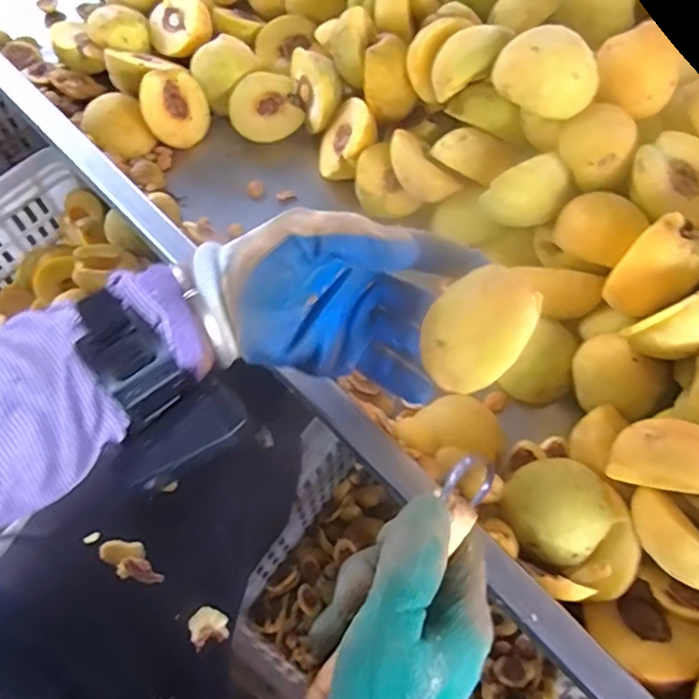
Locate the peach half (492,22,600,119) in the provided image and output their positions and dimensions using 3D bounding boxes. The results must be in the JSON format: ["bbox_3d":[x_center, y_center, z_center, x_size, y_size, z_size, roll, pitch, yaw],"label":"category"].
[{"bbox_3d":[0.134,-0.192,0.406,0.065,0.054,0.027,33,25,31],"label":"peach half"}]

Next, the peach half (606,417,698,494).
[{"bbox_3d":[0.177,0.061,0.323,0.062,0.027,0.042,9,64,34],"label":"peach half"}]

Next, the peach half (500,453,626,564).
[{"bbox_3d":[0.121,0.092,0.344,0.057,0.026,0.057,-6,78,29],"label":"peach half"}]

